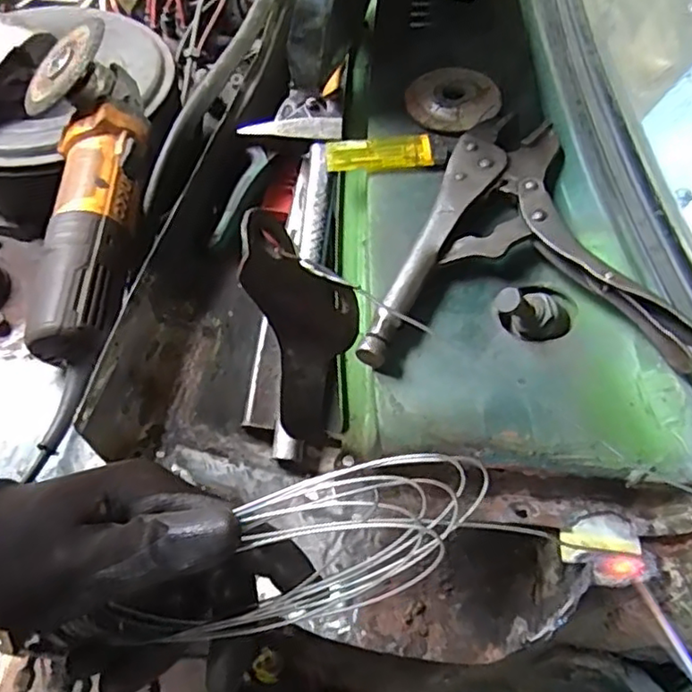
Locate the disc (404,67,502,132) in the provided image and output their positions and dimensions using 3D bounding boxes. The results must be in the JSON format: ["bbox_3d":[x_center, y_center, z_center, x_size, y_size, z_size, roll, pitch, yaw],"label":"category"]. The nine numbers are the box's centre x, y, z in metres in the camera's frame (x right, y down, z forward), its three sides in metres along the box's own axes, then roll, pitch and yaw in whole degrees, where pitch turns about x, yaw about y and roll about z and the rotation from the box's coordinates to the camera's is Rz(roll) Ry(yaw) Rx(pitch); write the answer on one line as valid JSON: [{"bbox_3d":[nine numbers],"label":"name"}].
[{"bbox_3d":[0.076,-0.177,0.451,0.064,0.010,0.061,-2,55,2],"label":"disc"}]

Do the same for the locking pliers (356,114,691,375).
[{"bbox_3d":[0.098,-0.069,0.374,0.168,0.024,0.191,0,55,3],"label":"locking pliers"}]

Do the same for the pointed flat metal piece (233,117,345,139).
[{"bbox_3d":[-0.045,-0.178,0.520,0.083,0.010,0.018,-2,55,2],"label":"pointed flat metal piece"}]

